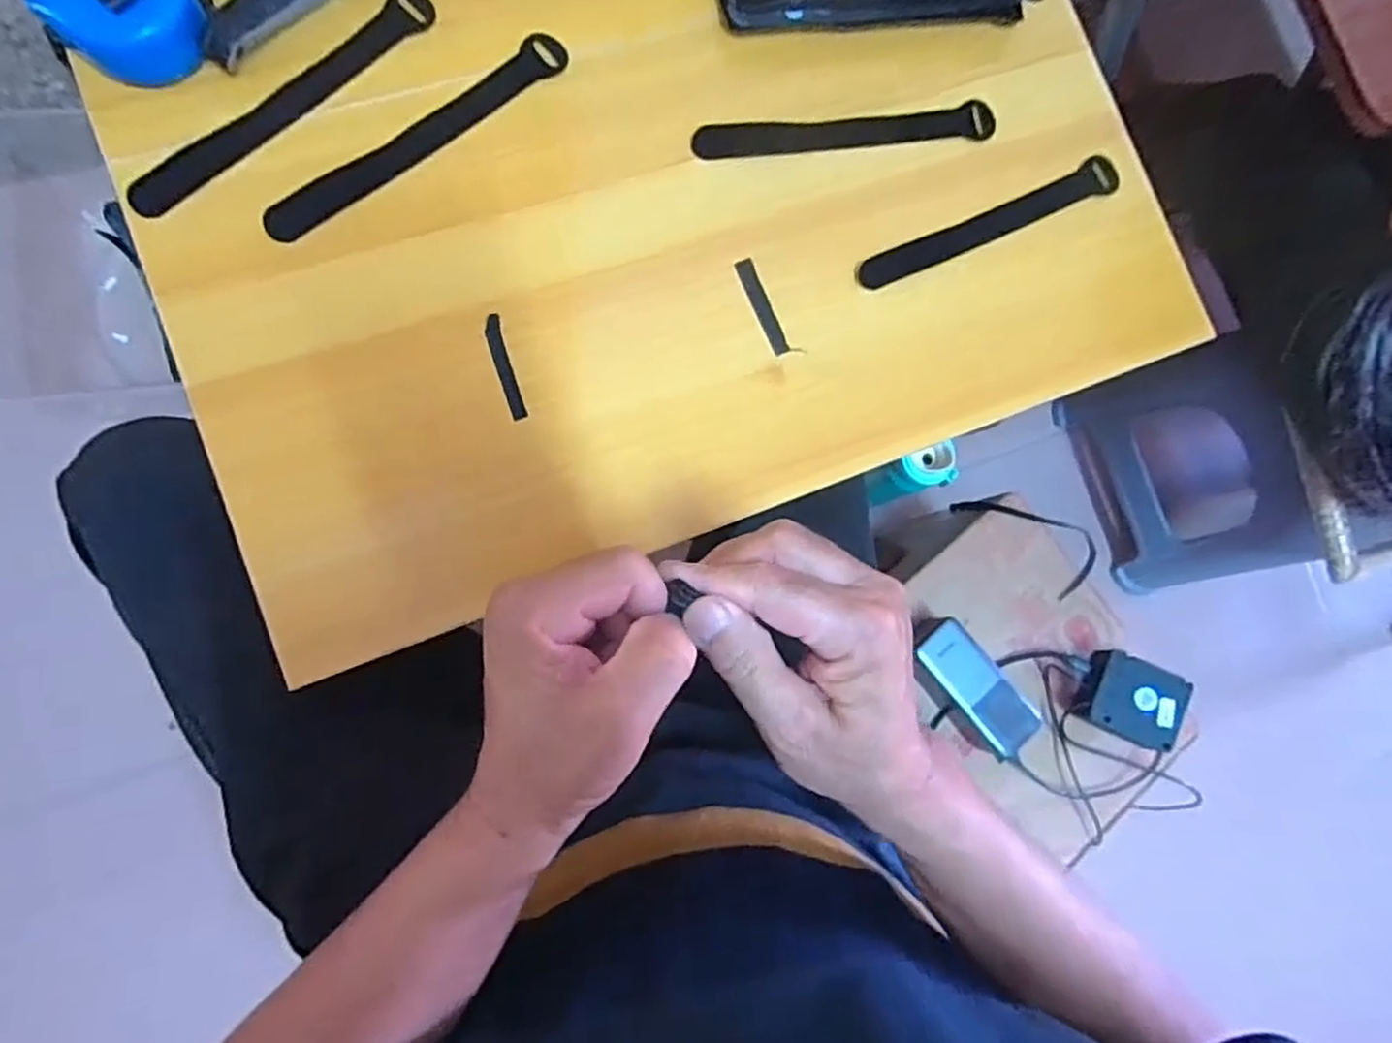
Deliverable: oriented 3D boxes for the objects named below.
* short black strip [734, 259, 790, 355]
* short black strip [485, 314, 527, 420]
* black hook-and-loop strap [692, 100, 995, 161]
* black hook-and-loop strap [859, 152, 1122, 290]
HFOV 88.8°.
[{"bbox_3d":[0.040,-0.129,0.427,0.010,0.004,0.061,-23,85,-7],"label":"short black strip"},{"bbox_3d":[-0.107,-0.087,0.400,0.009,0.004,0.061,-16,87,-7],"label":"short black strip"},{"bbox_3d":[0.095,-0.245,0.448,0.194,0.008,0.021,-10,85,-9],"label":"black hook-and-loop strap"},{"bbox_3d":[0.187,-0.190,0.454,0.191,0.008,0.023,-24,88,-10],"label":"black hook-and-loop strap"}]

